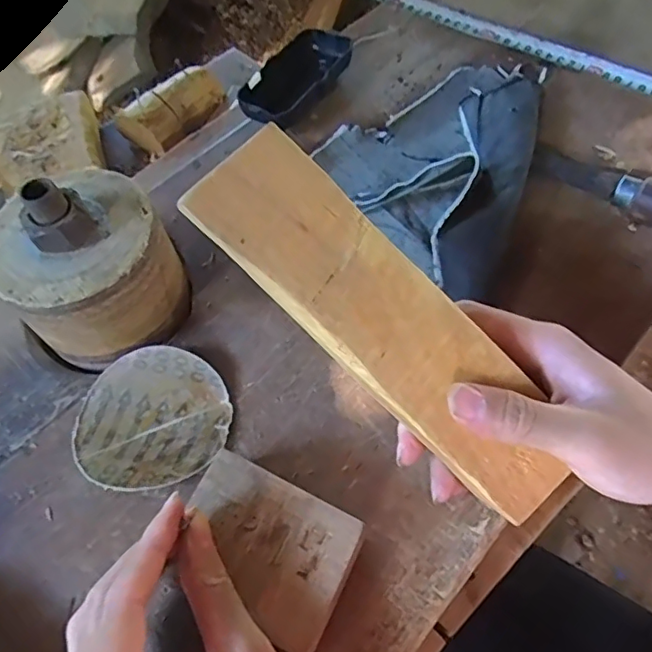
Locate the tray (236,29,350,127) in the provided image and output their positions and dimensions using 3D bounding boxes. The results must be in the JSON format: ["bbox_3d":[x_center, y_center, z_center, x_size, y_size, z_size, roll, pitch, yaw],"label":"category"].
[{"bbox_3d":[-0.026,-0.203,0.475,0.055,0.022,0.112,24,63,18],"label":"tray"}]

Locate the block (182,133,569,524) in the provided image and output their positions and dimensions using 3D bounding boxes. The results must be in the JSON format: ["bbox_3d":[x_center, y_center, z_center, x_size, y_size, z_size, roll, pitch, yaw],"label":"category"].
[{"bbox_3d":[0.031,0.004,0.250,0.203,0.018,0.051,46,67,-10],"label":"block"}]

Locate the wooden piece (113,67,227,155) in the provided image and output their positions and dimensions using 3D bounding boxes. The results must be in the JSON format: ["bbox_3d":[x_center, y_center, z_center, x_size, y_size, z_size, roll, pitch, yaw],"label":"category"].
[{"bbox_3d":[-0.159,-0.233,0.607,0.063,0.041,0.110,32,65,21],"label":"wooden piece"}]

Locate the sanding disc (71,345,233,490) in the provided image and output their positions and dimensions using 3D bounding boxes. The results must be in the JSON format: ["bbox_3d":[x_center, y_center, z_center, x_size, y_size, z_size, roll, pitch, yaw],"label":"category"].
[{"bbox_3d":[-0.104,0.054,0.339,0.089,0.015,0.084,-2,58,3],"label":"sanding disc"}]

